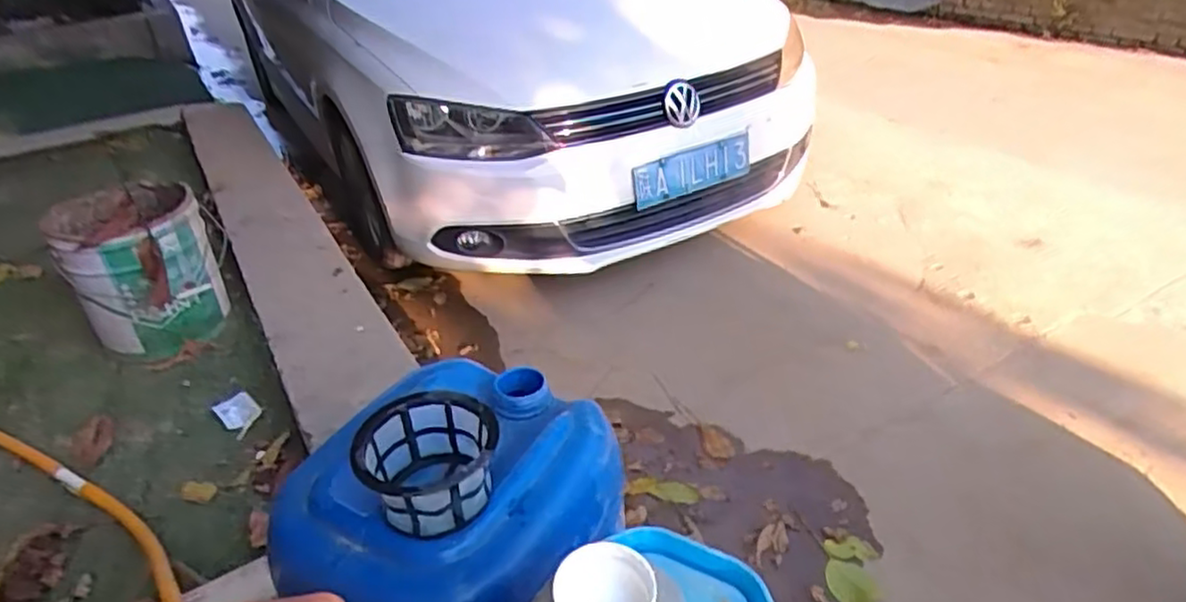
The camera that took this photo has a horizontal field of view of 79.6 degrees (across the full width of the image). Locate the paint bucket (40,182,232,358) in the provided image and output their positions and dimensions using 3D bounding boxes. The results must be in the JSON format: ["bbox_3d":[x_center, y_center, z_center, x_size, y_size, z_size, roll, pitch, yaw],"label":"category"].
[{"bbox_3d":[-0.998,-0.059,1.598,0.276,0.341,0.276,-22,37,-26],"label":"paint bucket"}]

